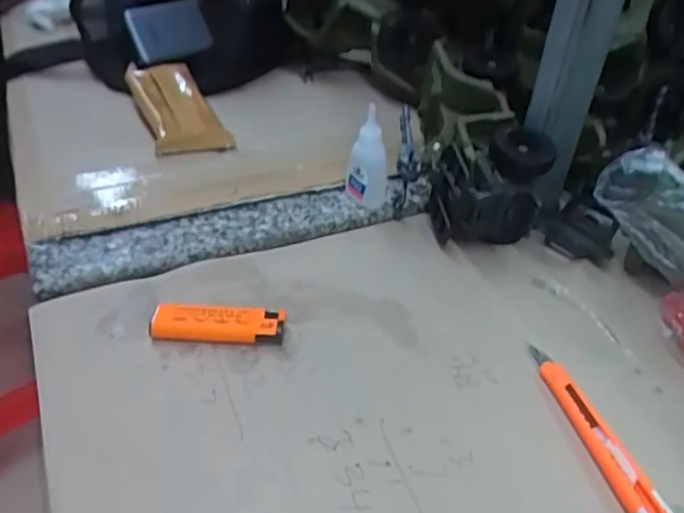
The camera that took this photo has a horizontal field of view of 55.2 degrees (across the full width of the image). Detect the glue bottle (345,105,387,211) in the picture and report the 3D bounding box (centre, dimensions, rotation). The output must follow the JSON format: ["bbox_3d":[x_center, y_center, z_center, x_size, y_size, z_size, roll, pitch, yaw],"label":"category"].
[{"bbox_3d":[0.019,-0.074,0.497,0.031,0.079,0.022,5,41,4],"label":"glue bottle"}]

